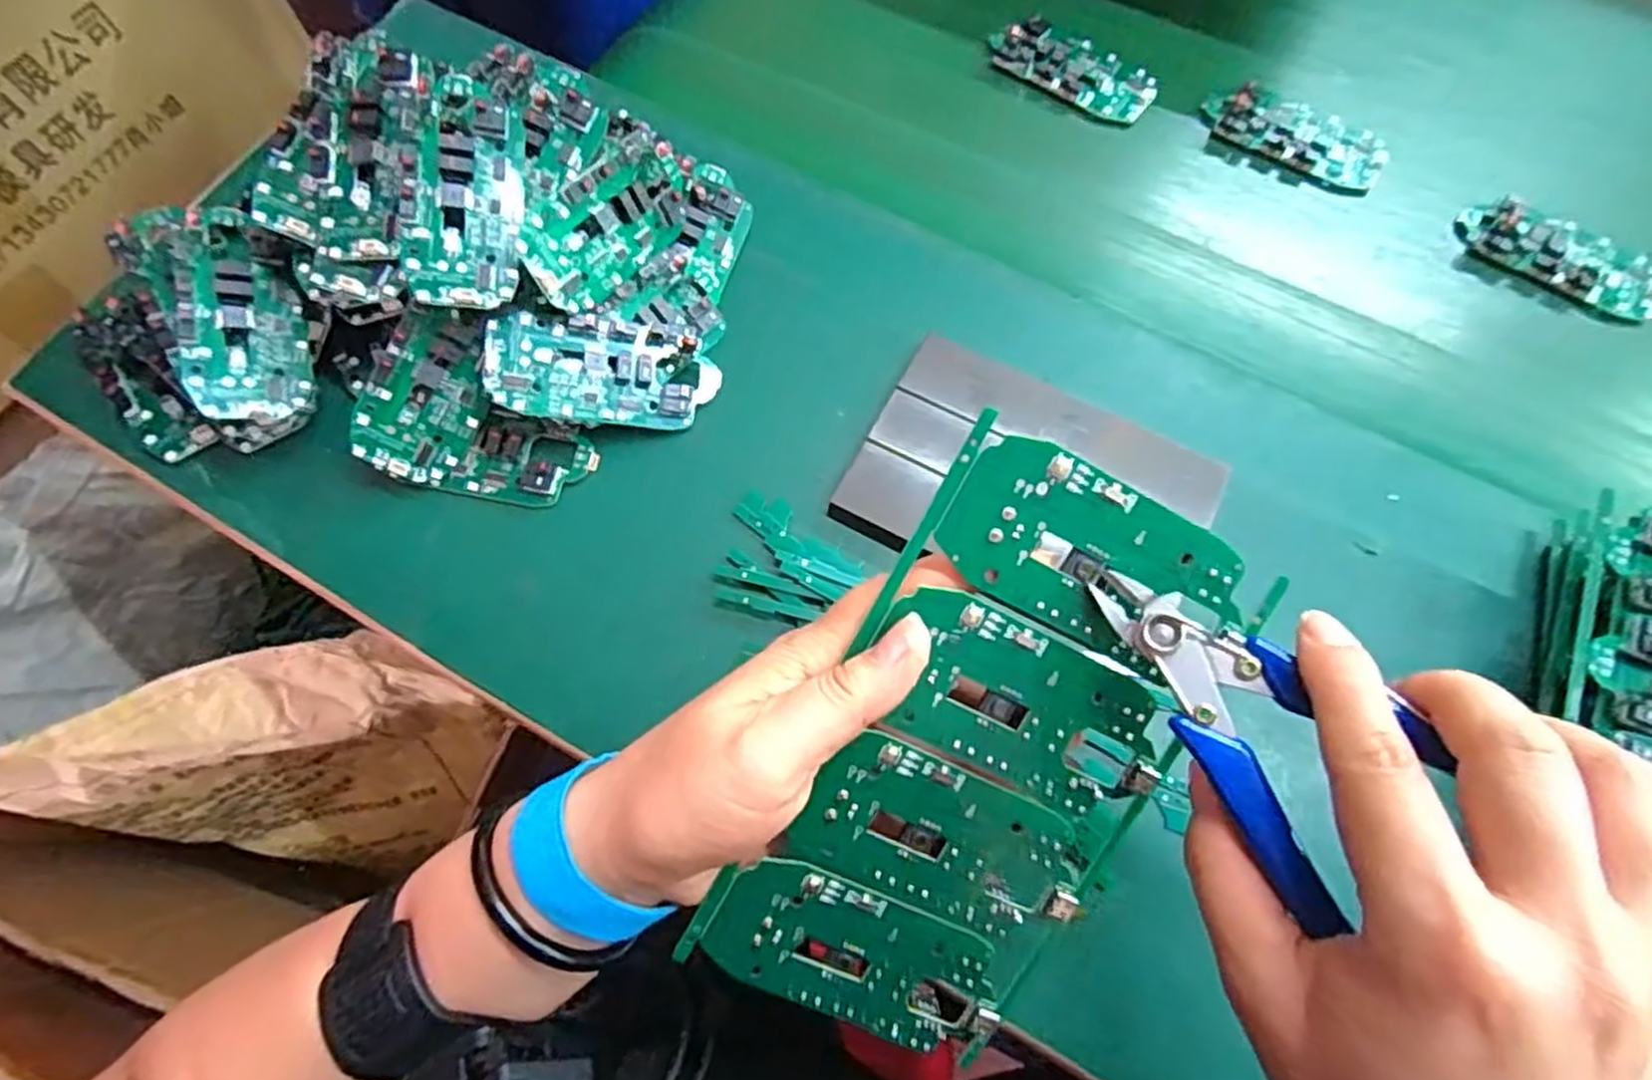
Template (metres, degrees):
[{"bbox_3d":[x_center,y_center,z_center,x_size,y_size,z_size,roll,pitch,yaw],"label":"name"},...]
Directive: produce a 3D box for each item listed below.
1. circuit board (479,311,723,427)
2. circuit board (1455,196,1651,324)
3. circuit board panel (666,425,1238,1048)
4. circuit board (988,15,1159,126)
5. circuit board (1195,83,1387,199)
[{"bbox_3d":[-0.097,-0.073,0.348,0.096,0.009,0.044,4,88,-21],"label":"circuit board"},{"bbox_3d":[0.380,-0.147,0.411,0.098,0.017,0.042,29,71,12],"label":"circuit board"},{"bbox_3d":[0.046,0.069,0.238,0.105,0.004,0.185,27,99,-11],"label":"circuit board panel"},{"bbox_3d":[0.142,-0.271,0.454,0.096,0.021,0.043,32,72,13],"label":"circuit board"},{"bbox_3d":[0.259,-0.224,0.436,0.097,0.016,0.044,18,69,8],"label":"circuit board"}]

